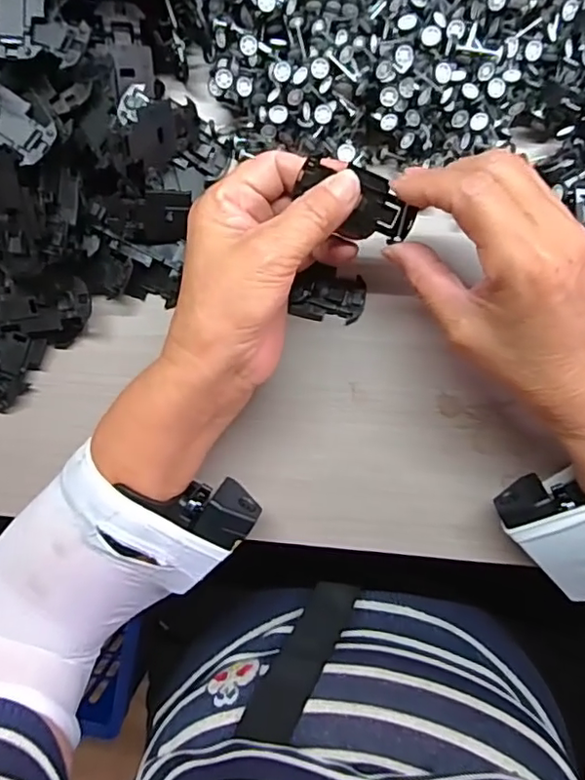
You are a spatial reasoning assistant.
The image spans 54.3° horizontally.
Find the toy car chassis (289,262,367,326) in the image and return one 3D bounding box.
[{"bbox_3d":[0.023,-0.057,0.343,0.041,0.009,0.030,10,95,4],"label":"toy car chassis"}]

